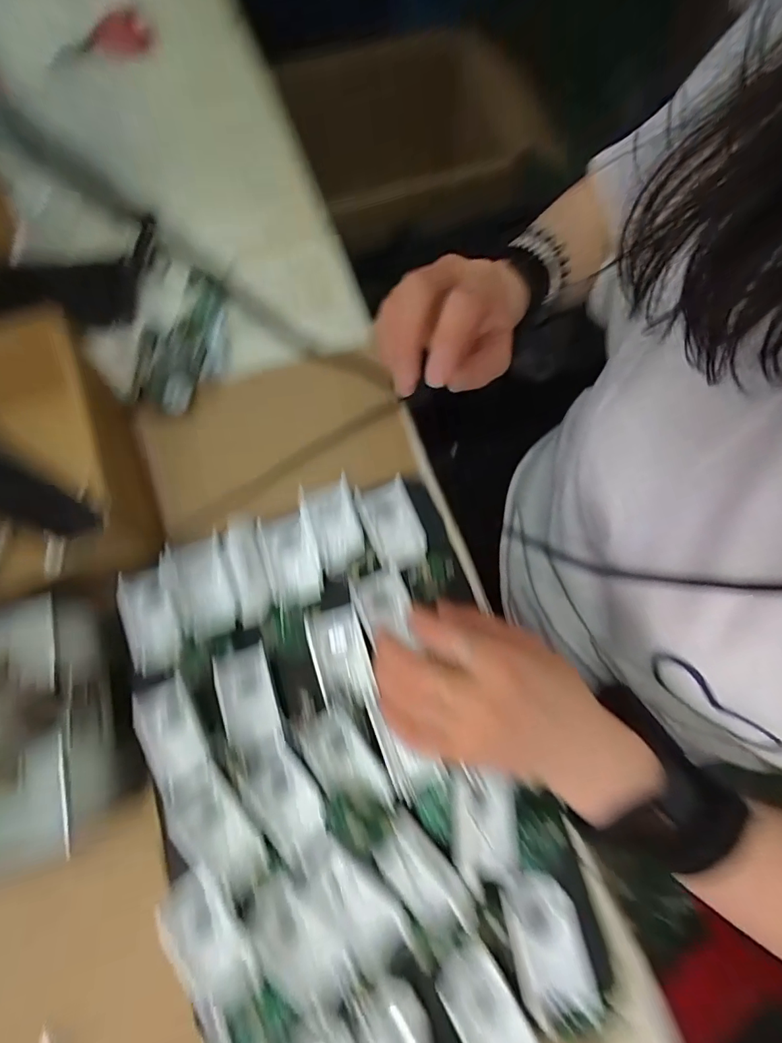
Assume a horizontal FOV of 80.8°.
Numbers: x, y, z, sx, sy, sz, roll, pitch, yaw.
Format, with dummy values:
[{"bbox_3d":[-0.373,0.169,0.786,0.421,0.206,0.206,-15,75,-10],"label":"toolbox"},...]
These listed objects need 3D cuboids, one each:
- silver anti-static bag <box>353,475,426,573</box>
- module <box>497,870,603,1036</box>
[{"bbox_3d":[0.001,0.001,0.329,0.037,0.010,0.068,-28,70,16],"label":"silver anti-static bag"},{"bbox_3d":[0.090,0.243,0.261,0.042,0.010,0.067,-13,74,-4],"label":"module"}]

